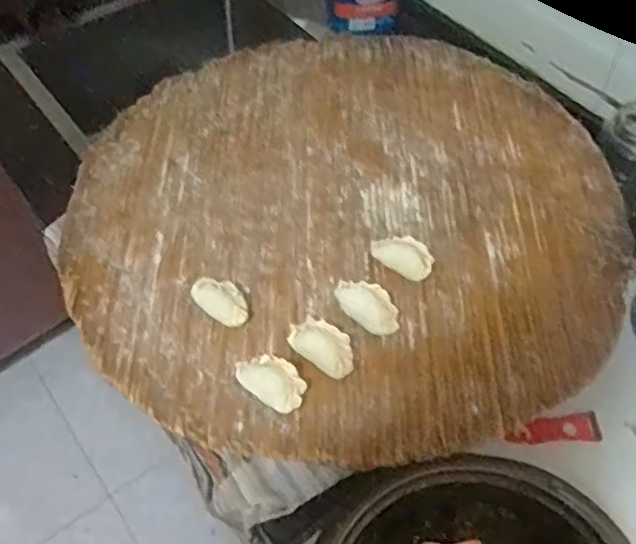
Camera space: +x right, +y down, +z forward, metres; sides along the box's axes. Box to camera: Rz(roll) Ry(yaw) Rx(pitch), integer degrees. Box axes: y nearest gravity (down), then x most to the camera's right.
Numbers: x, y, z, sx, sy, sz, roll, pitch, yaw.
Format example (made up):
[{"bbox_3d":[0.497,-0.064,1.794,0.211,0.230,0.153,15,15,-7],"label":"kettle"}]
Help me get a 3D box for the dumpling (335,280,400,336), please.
[{"bbox_3d":[0.041,0.029,0.563,0.031,0.020,0.057,-36,61,-21],"label":"dumpling"}]

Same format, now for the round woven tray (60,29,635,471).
[{"bbox_3d":[0.027,-0.070,0.642,0.486,0.032,0.492,-1,55,2],"label":"round woven tray"}]

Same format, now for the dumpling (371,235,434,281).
[{"bbox_3d":[0.072,-0.015,0.591,0.055,0.021,0.028,34,62,23],"label":"dumpling"}]

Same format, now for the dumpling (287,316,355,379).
[{"bbox_3d":[0.003,0.060,0.541,0.055,0.022,0.034,31,61,22],"label":"dumpling"}]

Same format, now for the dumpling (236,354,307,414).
[{"bbox_3d":[-0.035,0.084,0.523,0.054,0.024,0.034,38,64,25],"label":"dumpling"}]

